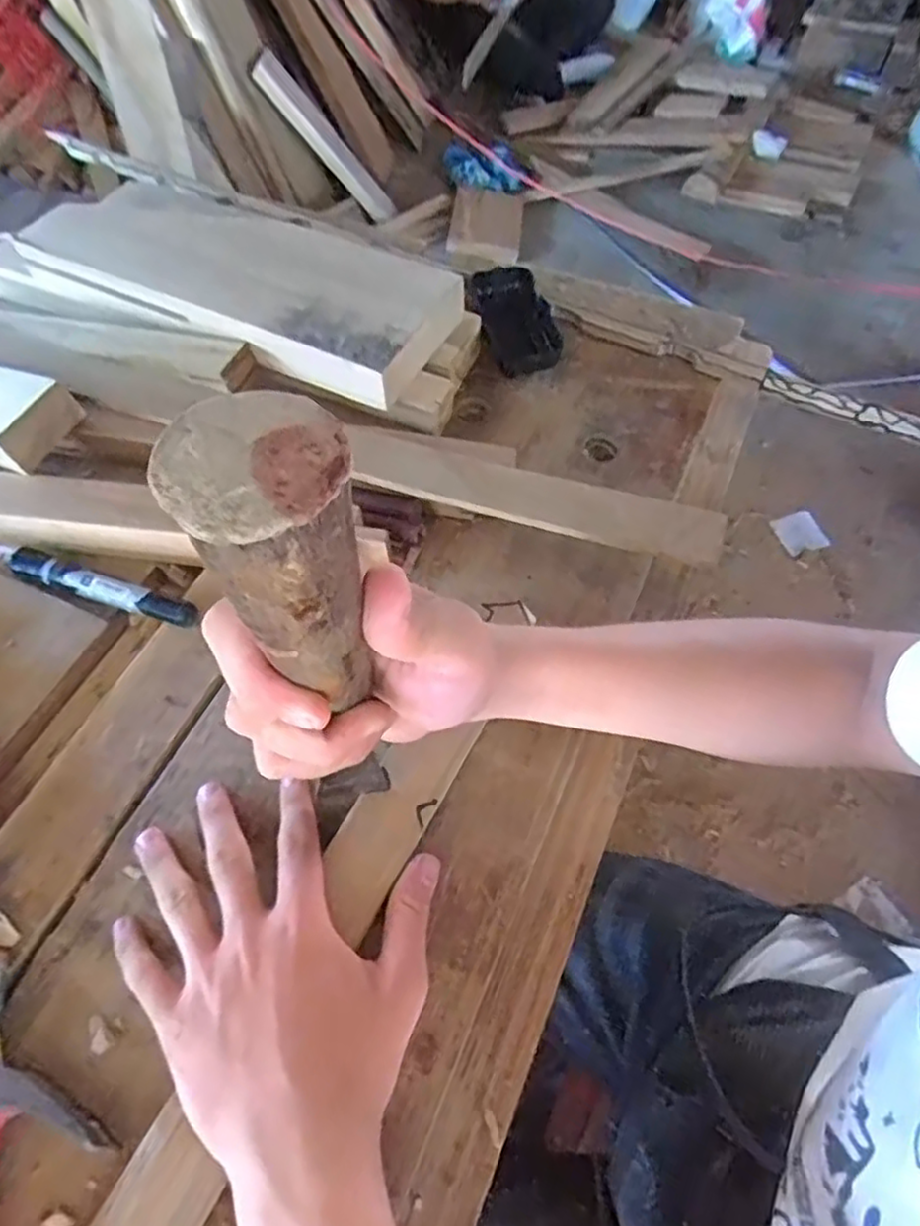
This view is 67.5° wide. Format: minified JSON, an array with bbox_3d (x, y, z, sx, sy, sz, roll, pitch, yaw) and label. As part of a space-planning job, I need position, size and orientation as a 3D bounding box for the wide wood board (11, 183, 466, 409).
[{"bbox_3d":[-0.163,-0.252,0.512,0.321,0.032,0.116,25,63,15],"label":"wide wood board"}]

